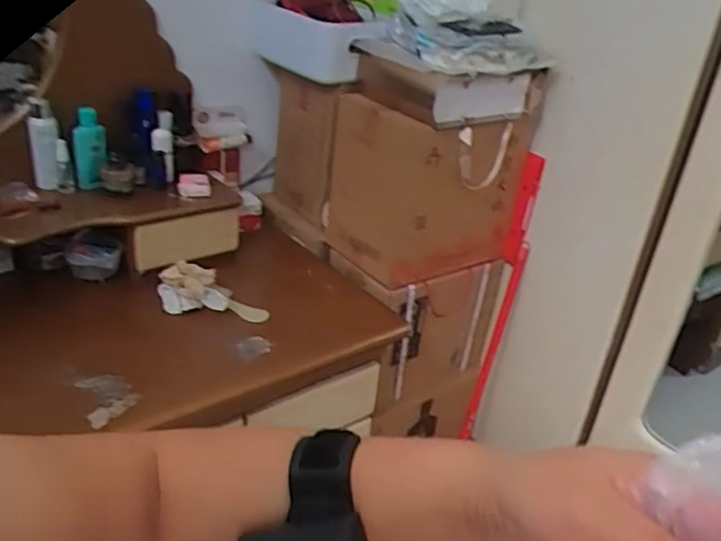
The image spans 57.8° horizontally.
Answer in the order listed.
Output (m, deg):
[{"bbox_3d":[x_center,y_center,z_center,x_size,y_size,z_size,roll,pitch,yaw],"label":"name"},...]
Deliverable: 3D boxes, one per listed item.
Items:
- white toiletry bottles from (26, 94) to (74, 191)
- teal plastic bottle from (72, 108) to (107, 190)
[{"bbox_3d":[-0.561,-0.226,1.176,0.062,0.171,0.043,-7,31,-24],"label":"white toiletry bottles"},{"bbox_3d":[-0.499,-0.223,1.204,0.054,0.138,0.046,-5,30,-20],"label":"teal plastic bottle"}]

